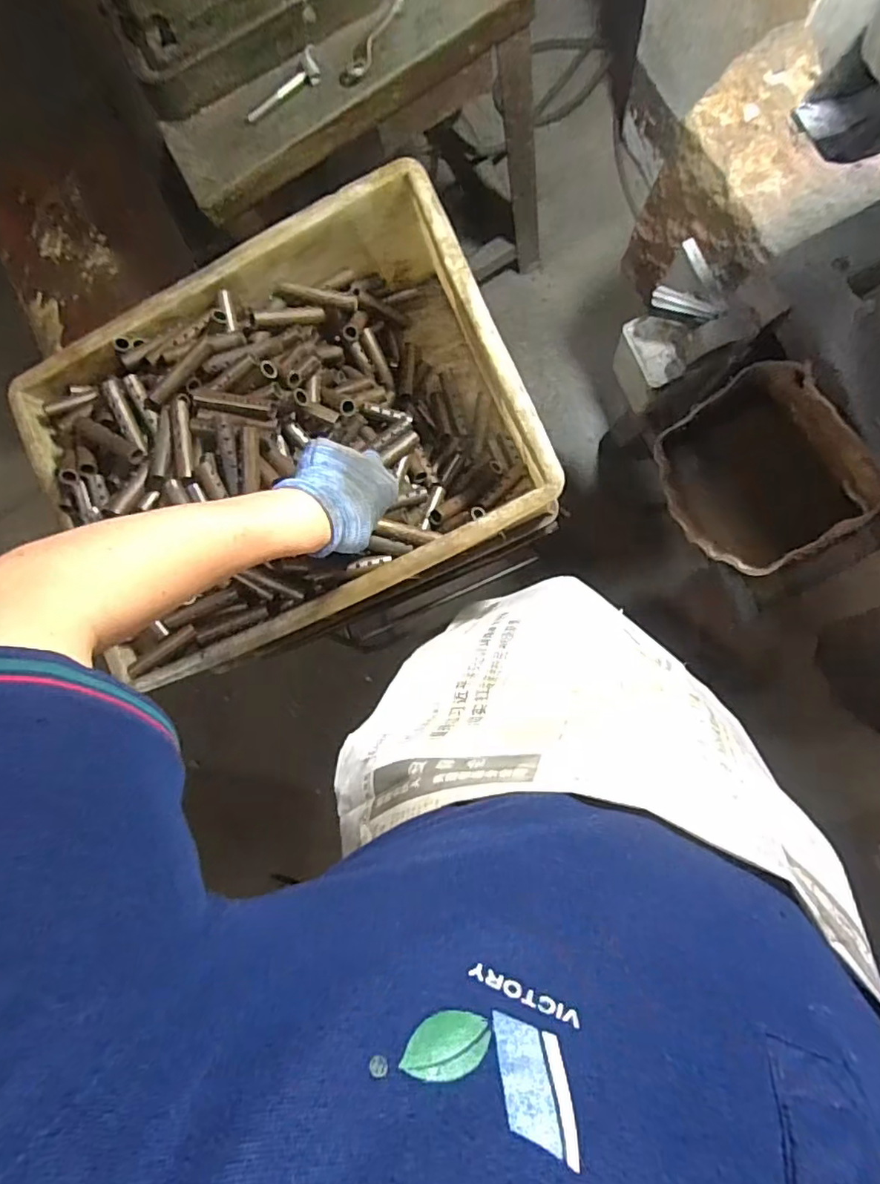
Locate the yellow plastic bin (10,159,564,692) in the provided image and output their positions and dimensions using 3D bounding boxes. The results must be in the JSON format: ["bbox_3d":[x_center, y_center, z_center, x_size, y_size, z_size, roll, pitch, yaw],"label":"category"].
[{"bbox_3d":[-0.151,-0.145,0.621,0.451,0.173,0.351,-25,84,7],"label":"yellow plastic bin"}]

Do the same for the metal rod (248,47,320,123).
[{"bbox_3d":[-0.196,-0.641,0.762,0.115,0.014,0.032,-43,82,5],"label":"metal rod"}]

